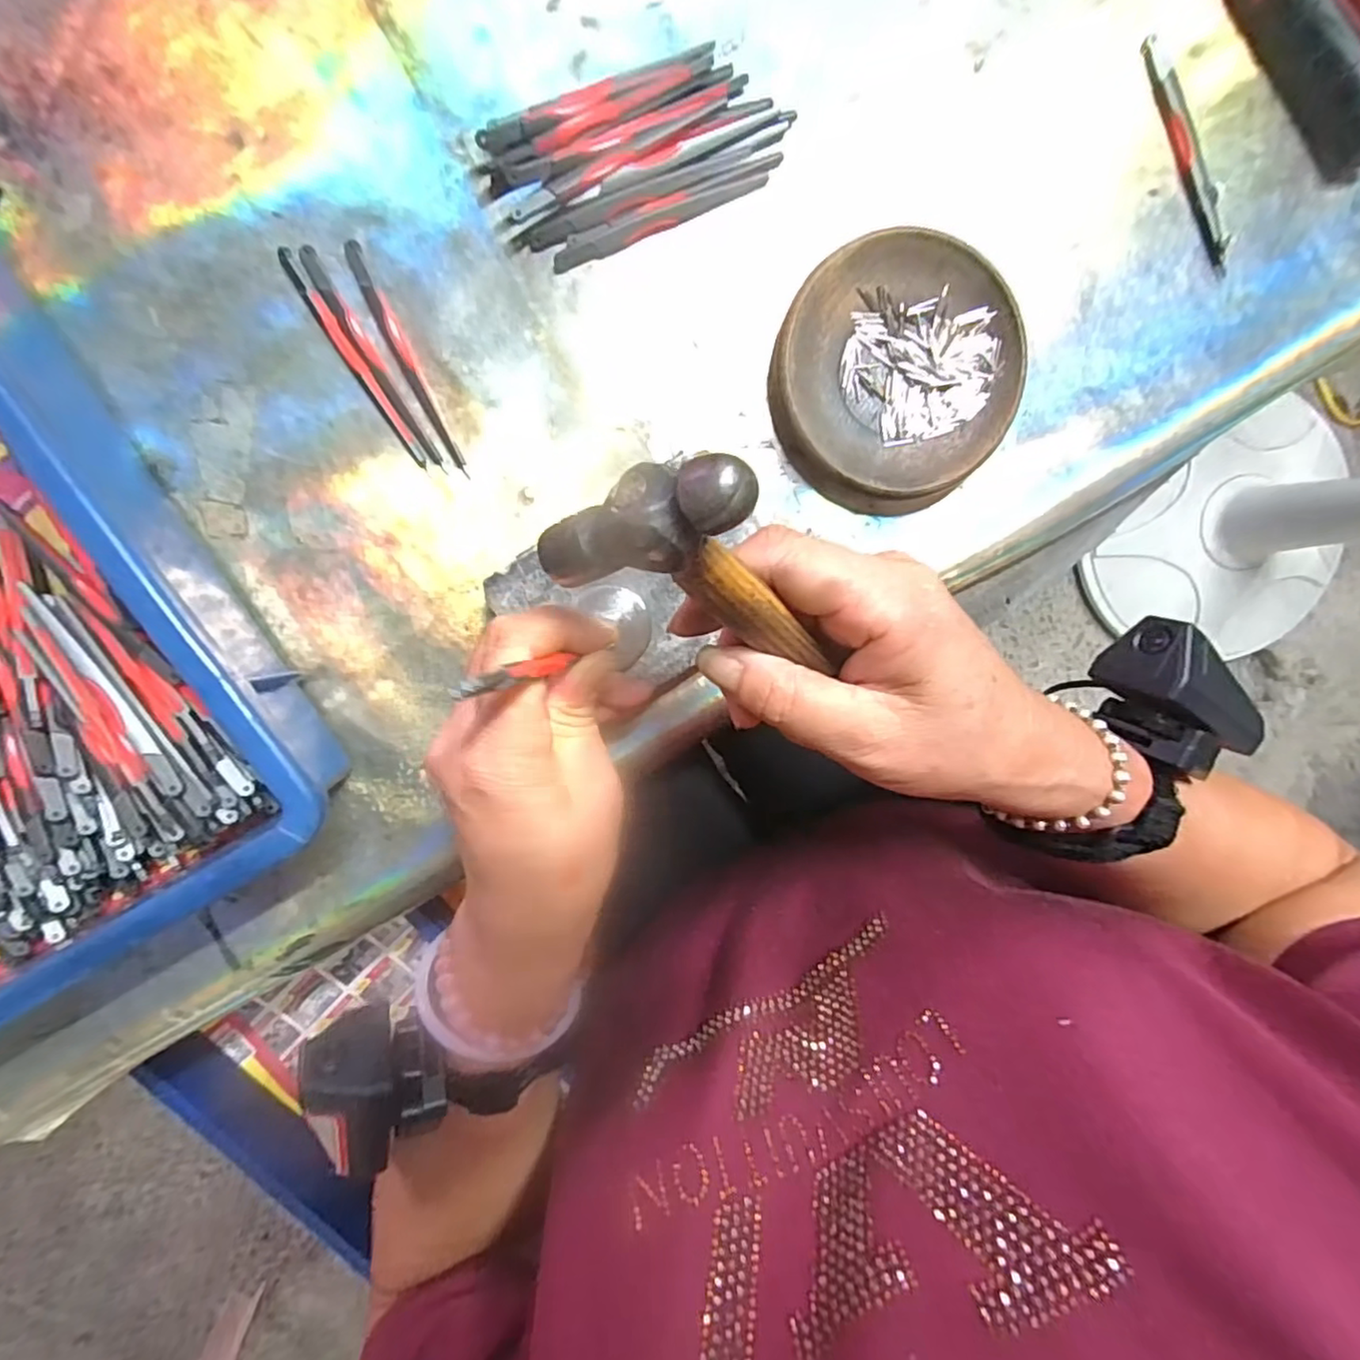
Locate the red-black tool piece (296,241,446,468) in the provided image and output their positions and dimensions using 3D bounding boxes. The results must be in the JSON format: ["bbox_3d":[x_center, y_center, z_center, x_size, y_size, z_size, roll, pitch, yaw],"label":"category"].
[{"bbox_3d":[-0.139,-0.144,0.285,0.009,0.004,0.105,-30,98,1],"label":"red-black tool piece"}]

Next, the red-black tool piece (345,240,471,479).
[{"bbox_3d":[-0.124,-0.145,0.286,0.008,0.004,0.106,-25,98,0],"label":"red-black tool piece"}]

